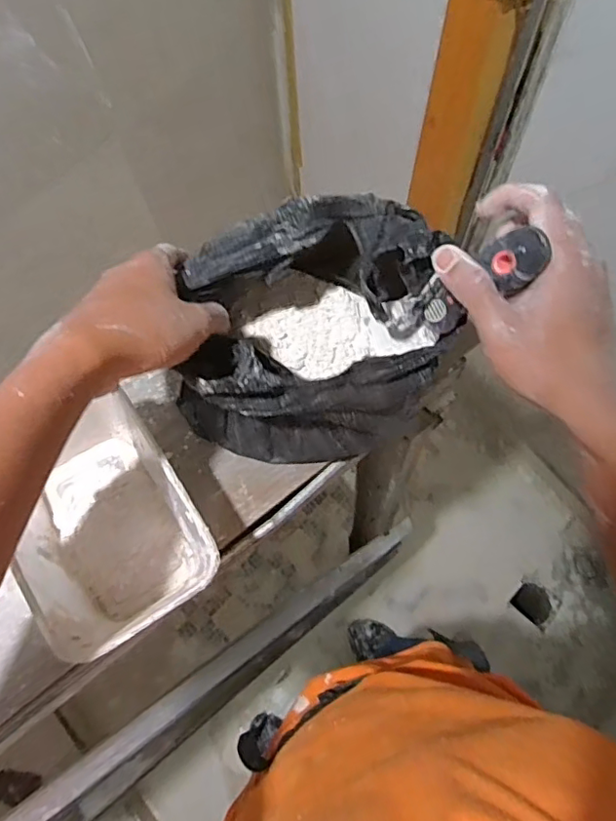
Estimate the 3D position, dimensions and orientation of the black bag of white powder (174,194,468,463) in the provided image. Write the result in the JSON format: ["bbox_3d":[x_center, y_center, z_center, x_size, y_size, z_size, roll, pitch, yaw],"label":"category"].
[{"bbox_3d":[0.004,-0.059,0.418,0.202,0.148,0.144,-2,70,-1],"label":"black bag of white powder"}]

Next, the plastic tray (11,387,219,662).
[{"bbox_3d":[-0.149,0.080,0.414,0.117,0.079,0.173,-32,74,-12],"label":"plastic tray"}]

